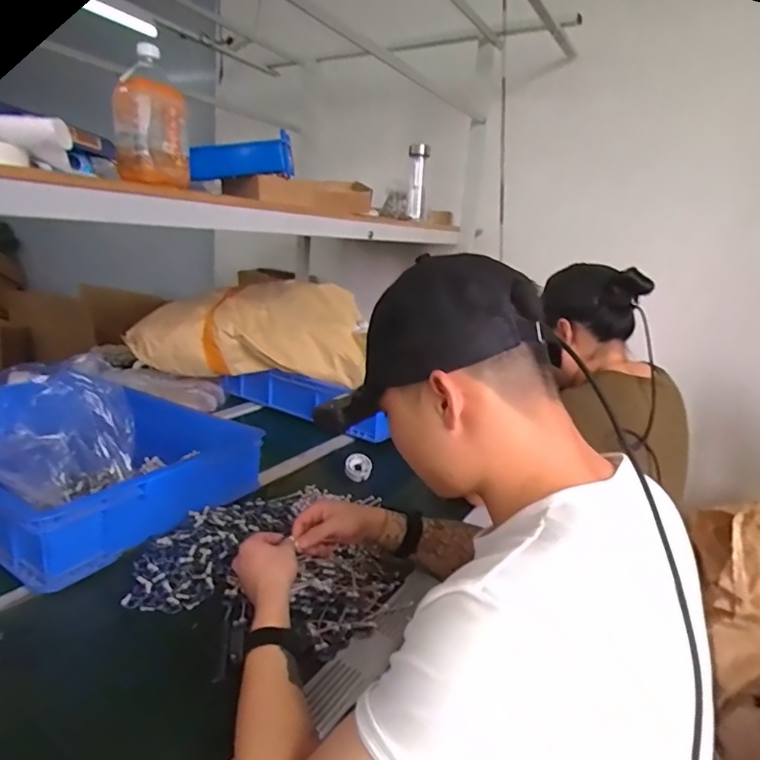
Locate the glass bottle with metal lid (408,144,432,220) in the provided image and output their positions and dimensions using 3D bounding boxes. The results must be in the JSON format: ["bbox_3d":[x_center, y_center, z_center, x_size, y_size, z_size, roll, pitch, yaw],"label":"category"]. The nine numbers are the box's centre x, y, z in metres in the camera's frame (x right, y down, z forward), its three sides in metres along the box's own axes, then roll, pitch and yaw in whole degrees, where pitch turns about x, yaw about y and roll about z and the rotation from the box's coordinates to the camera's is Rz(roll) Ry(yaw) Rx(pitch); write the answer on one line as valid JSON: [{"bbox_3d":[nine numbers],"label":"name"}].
[{"bbox_3d":[0.107,-0.572,1.516,0.065,0.191,0.047,7,15,7],"label":"glass bottle with metal lid"}]

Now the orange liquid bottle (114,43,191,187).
[{"bbox_3d":[-0.341,-0.393,0.782,0.101,0.188,0.097,-1,16,-22],"label":"orange liquid bottle"}]

